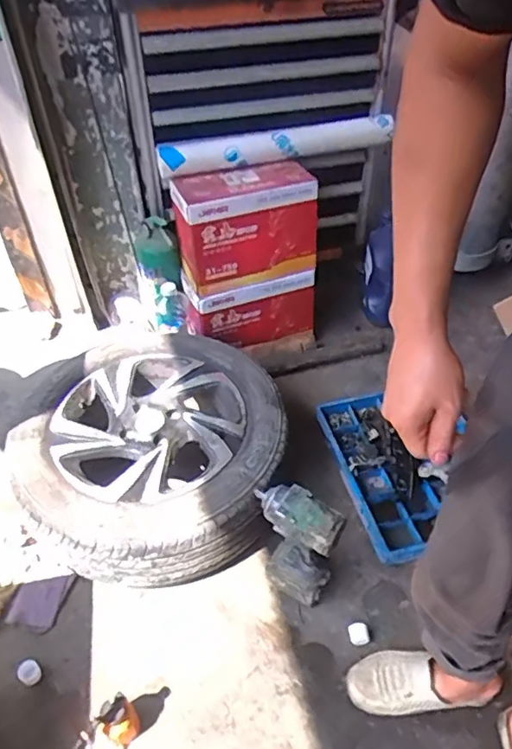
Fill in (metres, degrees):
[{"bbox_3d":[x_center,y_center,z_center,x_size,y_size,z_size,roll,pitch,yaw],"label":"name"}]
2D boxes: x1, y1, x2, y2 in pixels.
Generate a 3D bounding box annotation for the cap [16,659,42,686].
[{"bbox_3d":[-0.435,0.573,1.073,0.045,0.018,0.040,29,52,28],"label":"cap"}]

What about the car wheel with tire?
[{"bbox_3d":[-0.233,0.173,1.316,0.581,0.173,0.600,-9,44,-7],"label":"car wheel with tire"}]

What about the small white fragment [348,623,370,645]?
[{"bbox_3d":[0.206,0.517,1.114,0.040,0.020,0.040,-8,44,-6],"label":"small white fragment"}]

